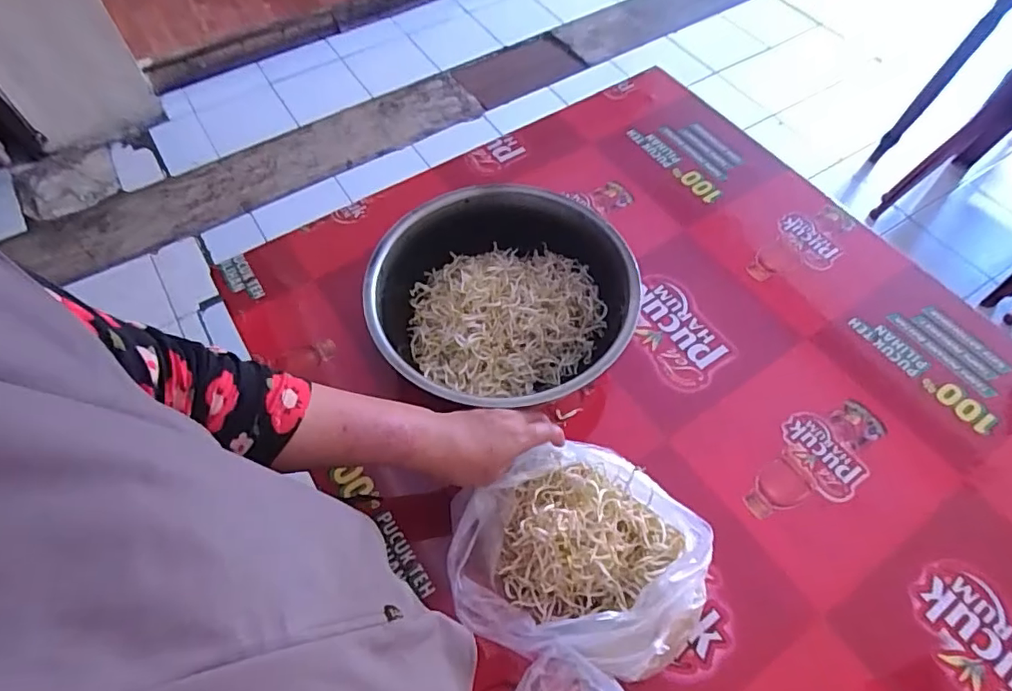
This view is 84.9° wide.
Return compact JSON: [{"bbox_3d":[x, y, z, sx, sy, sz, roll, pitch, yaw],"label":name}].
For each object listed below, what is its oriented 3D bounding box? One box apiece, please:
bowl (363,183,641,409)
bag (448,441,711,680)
[{"bbox_3d":[-0.007,-0.043,0.644,0.282,0.120,0.281,0,60,0],"label":"bowl"},{"bbox_3d":[0.066,0.189,0.522,0.220,0.086,0.187,11,60,6],"label":"bag"}]

